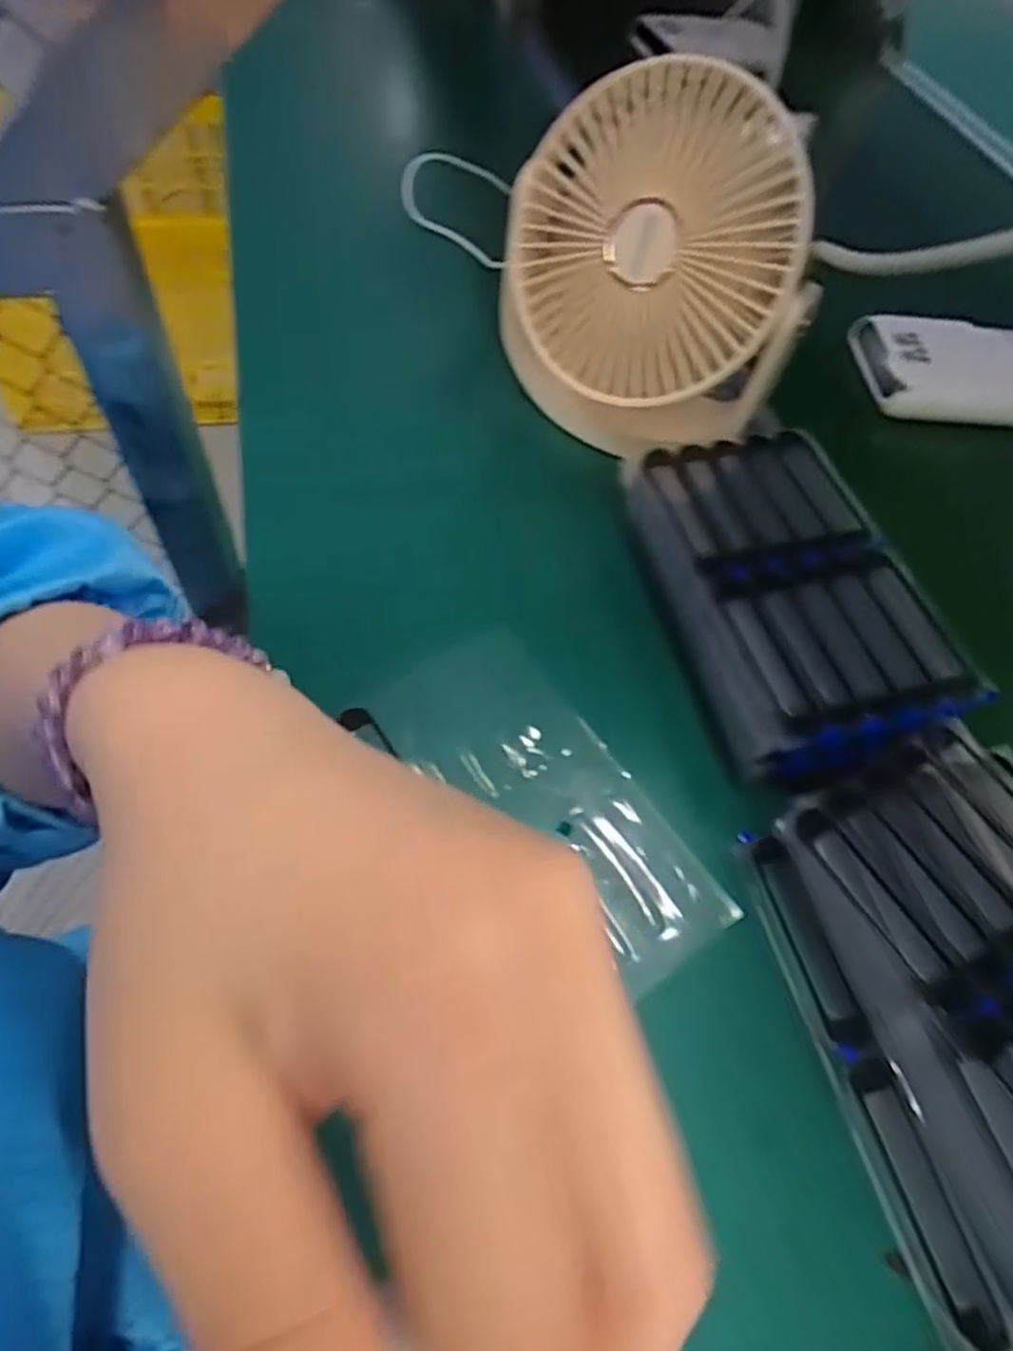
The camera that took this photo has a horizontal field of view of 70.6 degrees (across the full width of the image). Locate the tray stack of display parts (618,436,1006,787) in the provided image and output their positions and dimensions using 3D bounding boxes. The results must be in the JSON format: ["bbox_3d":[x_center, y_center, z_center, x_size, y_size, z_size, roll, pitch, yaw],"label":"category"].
[{"bbox_3d":[0.132,-0.037,0.344,0.115,0.047,0.181,-7,60,-10],"label":"tray stack of display parts"}]

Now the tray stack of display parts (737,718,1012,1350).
[{"bbox_3d":[0.177,0.113,0.260,0.131,0.034,0.180,-13,61,-14],"label":"tray stack of display parts"}]

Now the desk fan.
[{"bbox_3d":[0.074,-0.201,0.378,0.160,0.158,0.083,36,62,15],"label":"desk fan"}]

